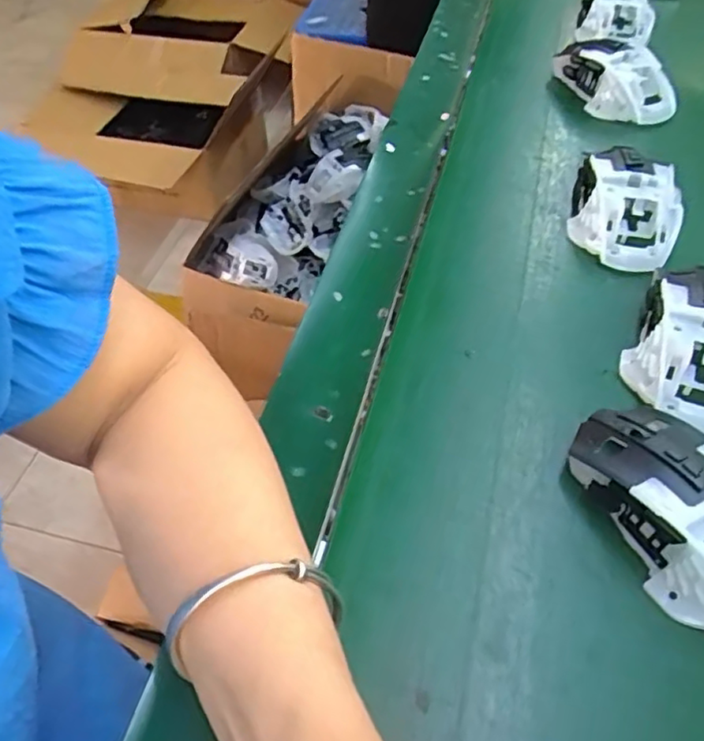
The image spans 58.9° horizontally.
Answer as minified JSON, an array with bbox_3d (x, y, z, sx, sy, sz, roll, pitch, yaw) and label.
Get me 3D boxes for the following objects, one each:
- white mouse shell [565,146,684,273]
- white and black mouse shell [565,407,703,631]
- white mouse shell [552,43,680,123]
[{"bbox_3d":[0.176,-0.104,0.401,0.065,0.039,0.075,16,54,14],"label":"white mouse shell"},{"bbox_3d":[0.147,0.061,0.270,0.058,0.035,0.112,-24,54,-15],"label":"white and black mouse shell"},{"bbox_3d":[0.216,-0.239,0.514,0.057,0.041,0.104,-17,53,-11],"label":"white mouse shell"}]

